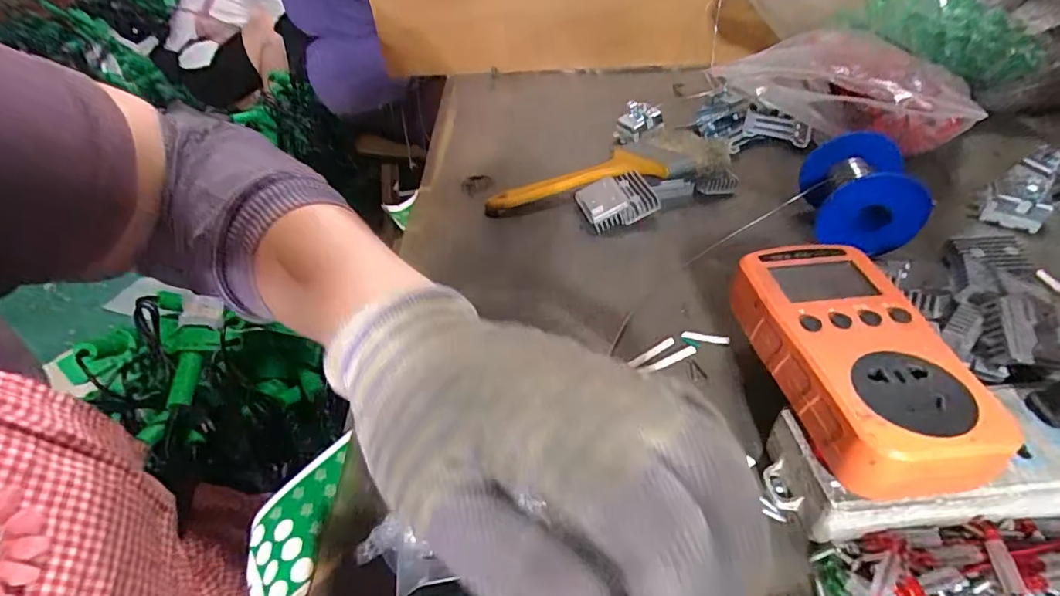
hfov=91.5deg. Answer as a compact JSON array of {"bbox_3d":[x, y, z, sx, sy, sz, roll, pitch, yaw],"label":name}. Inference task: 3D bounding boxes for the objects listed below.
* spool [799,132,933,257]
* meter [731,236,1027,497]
[{"bbox_3d":[0.237,-0.074,0.370,0.068,0.056,0.080,6,43,10],"label":"spool"},{"bbox_3d":[0.140,0.023,0.236,0.070,0.032,0.124,-2,42,2],"label":"meter"}]

